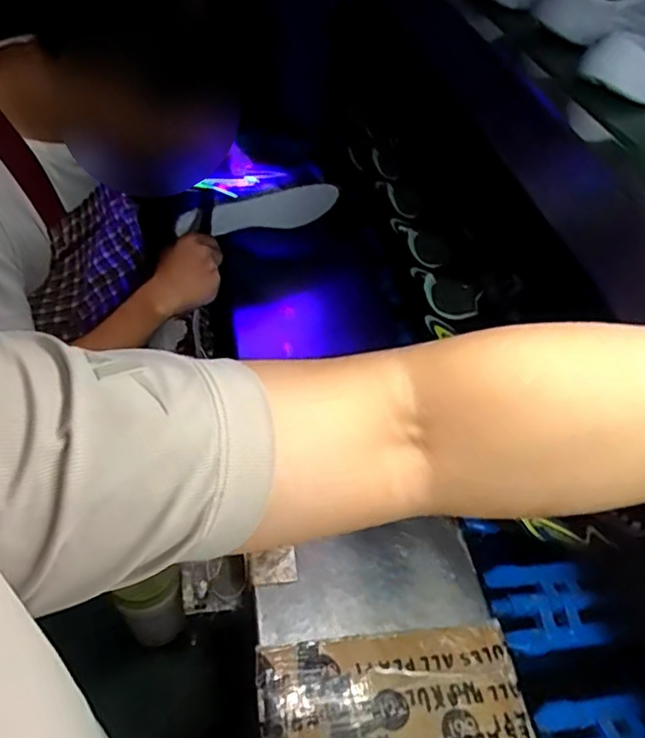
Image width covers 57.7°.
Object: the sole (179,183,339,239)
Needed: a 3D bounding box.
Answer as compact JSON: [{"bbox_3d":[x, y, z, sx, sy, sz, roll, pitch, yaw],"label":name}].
[{"bbox_3d":[-0.087,-0.224,0.851,0.255,0.073,0.016,-22,51,-25],"label":"sole"}]

